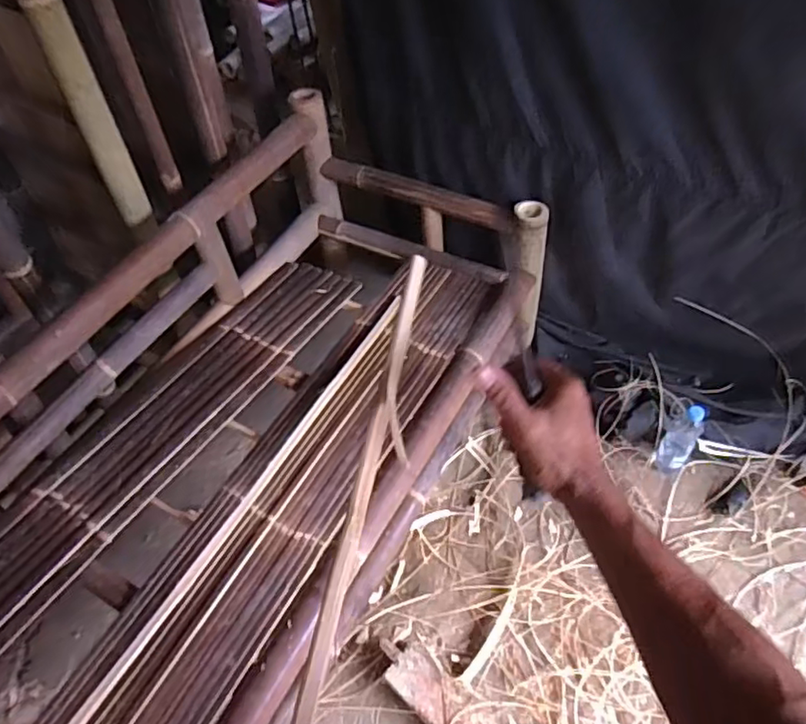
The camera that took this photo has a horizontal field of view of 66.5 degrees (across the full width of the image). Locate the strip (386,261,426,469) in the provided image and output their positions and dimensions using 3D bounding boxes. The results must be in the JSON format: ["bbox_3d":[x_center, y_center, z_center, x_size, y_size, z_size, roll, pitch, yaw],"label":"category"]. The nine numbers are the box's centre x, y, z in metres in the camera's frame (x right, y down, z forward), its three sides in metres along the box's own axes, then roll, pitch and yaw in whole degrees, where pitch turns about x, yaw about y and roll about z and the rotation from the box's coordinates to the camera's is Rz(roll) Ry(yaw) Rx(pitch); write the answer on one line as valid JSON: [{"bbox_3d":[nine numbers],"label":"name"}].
[{"bbox_3d":[0.002,-0.016,0.577,0.025,0.018,0.240,2,51,6],"label":"strip"}]

